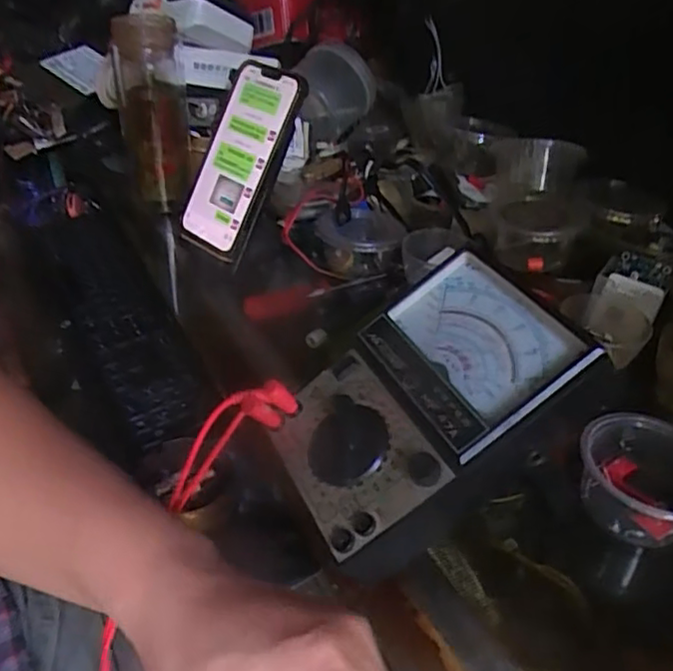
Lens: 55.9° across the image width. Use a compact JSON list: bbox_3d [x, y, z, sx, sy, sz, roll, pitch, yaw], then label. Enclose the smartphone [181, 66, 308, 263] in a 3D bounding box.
[{"bbox_3d":[-0.085,-0.148,0.545,0.091,0.164,0.020,36,22,32],"label":"smartphone"}]

